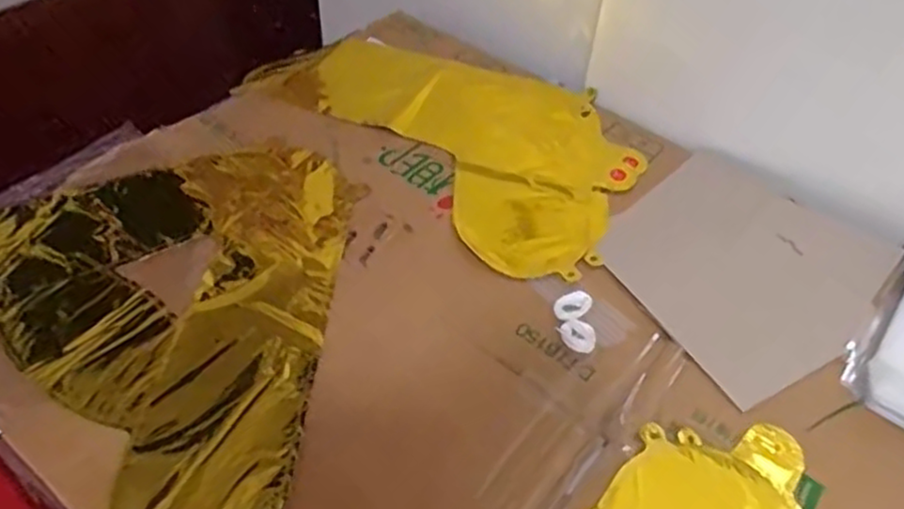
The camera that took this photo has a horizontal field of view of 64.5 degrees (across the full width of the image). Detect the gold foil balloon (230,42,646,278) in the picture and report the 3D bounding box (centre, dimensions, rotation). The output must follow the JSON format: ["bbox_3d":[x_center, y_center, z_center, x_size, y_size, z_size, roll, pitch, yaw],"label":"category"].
[{"bbox_3d":[-0.003,-0.130,0.686,0.389,0.006,0.238,32,52,23],"label":"gold foil balloon"}]

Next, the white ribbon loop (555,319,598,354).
[{"bbox_3d":[0.090,0.057,0.511,0.020,0.011,0.027,-26,54,-26],"label":"white ribbon loop"}]

